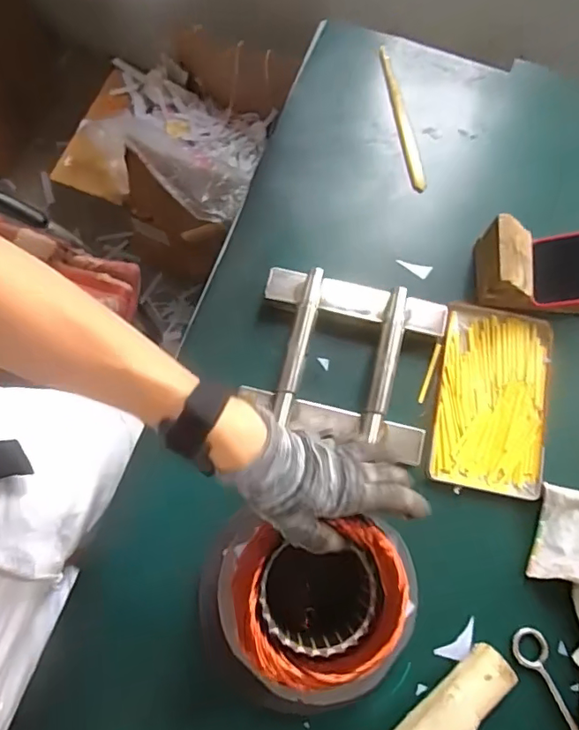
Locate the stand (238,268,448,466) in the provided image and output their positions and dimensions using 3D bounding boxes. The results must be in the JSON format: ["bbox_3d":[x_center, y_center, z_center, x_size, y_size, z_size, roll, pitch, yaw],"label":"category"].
[{"bbox_3d":[0.057,-0.005,0.552,0.195,0.043,0.176,13,74,3],"label":"stand"}]

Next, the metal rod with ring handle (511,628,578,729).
[{"bbox_3d":[0.261,0.331,0.476,0.031,0.014,0.176,-25,75,-8],"label":"metal rod with ring handle"}]

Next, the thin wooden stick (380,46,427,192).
[{"bbox_3d":[0.143,-0.314,0.663,0.019,0.010,0.207,-9,74,-4],"label":"thin wooden stick"}]

